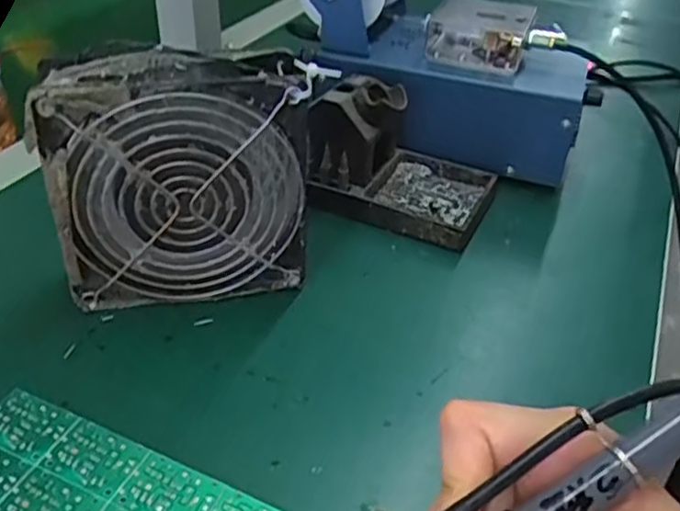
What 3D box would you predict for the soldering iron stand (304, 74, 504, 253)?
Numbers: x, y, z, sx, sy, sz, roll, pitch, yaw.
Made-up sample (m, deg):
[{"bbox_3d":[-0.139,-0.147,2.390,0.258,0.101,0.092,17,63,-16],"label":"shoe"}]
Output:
[{"bbox_3d":[0.040,-0.065,0.438,0.118,0.069,0.082,19,40,19],"label":"soldering iron stand"}]

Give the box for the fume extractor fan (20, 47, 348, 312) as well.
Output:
[{"bbox_3d":[-0.075,-0.036,0.341,0.125,0.123,0.040,-7,39,-14],"label":"fume extractor fan"}]

